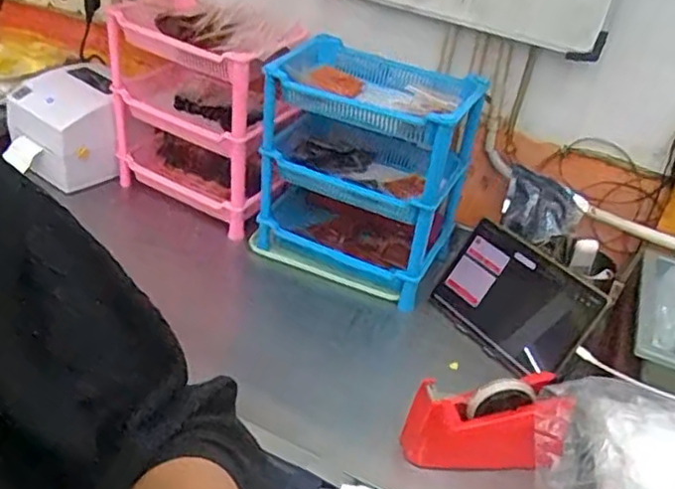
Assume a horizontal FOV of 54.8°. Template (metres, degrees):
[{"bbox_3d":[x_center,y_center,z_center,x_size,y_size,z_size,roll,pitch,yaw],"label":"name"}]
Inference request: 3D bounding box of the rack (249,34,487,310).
[{"bbox_3d":[0.030,-0.128,1.115,0.362,0.337,0.223,22,35,20],"label":"rack"}]

